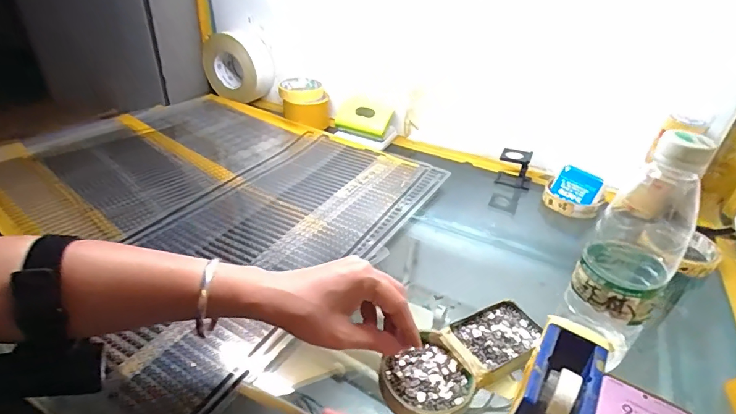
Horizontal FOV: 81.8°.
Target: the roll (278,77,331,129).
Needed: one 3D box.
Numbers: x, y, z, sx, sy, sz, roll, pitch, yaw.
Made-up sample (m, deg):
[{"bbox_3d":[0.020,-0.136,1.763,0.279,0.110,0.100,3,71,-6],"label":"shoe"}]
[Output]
[{"bbox_3d":[-0.120,-0.208,0.837,0.094,0.071,0.094,4,34,1],"label":"roll"}]

